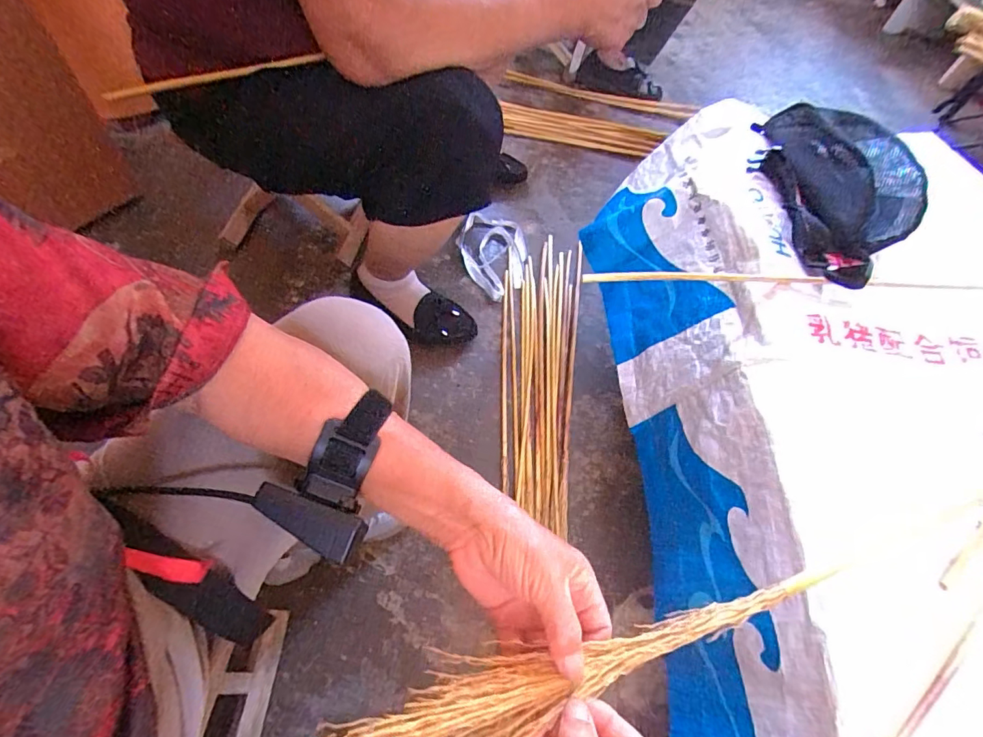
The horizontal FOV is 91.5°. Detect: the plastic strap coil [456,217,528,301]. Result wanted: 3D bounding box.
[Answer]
[{"bbox_3d":[0.002,-0.238,0.997,0.136,0.033,0.215,4,58,-5],"label":"plastic strap coil"}]

